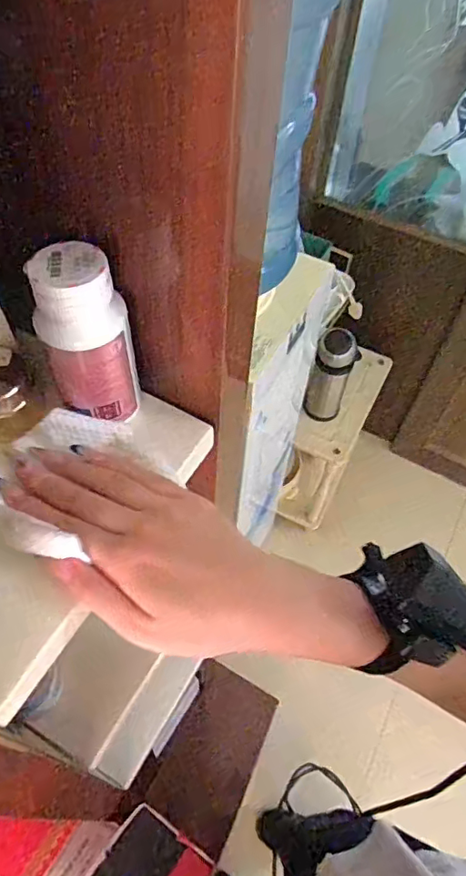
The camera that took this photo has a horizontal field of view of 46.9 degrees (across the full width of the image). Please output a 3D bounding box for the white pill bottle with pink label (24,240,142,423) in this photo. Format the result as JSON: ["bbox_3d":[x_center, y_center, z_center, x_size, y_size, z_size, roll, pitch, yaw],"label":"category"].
[{"bbox_3d":[-0.080,-0.054,0.300,0.046,0.097,0.038,-10,55,-10],"label":"white pill bottle with pink label"}]

